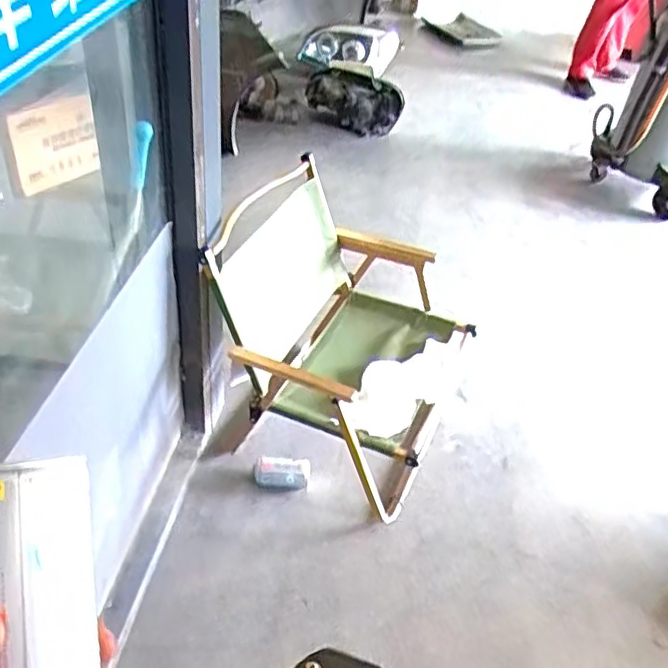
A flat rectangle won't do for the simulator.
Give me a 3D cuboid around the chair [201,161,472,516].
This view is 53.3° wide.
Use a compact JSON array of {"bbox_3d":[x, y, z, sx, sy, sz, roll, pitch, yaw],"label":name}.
[{"bbox_3d":[0.024,0.021,1.539,0.505,0.565,0.531,22,44,15],"label":"chair"}]

